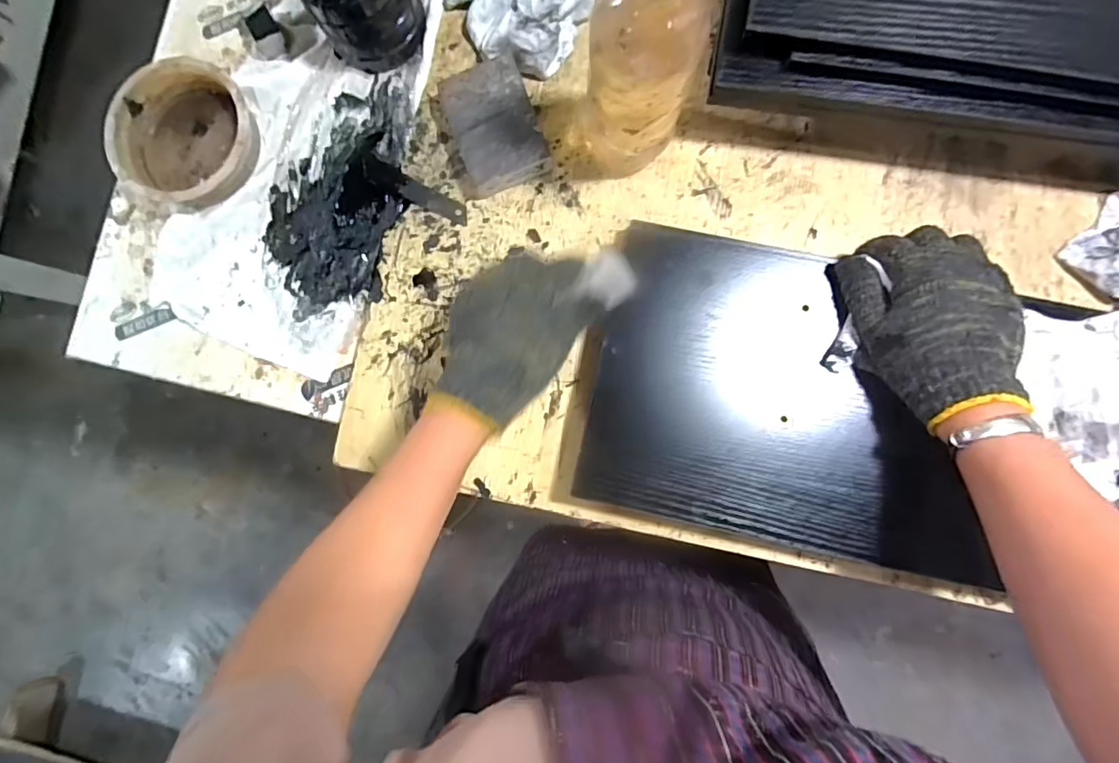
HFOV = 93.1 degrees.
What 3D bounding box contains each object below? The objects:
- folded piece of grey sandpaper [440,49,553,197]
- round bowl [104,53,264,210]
[{"bbox_3d":[-0.058,-0.213,0.447,0.077,0.029,0.102,-19,86,3],"label":"folded piece of grey sandpaper"},{"bbox_3d":[-0.335,-0.221,0.476,0.127,0.039,0.121,0,87,4],"label":"round bowl"}]

